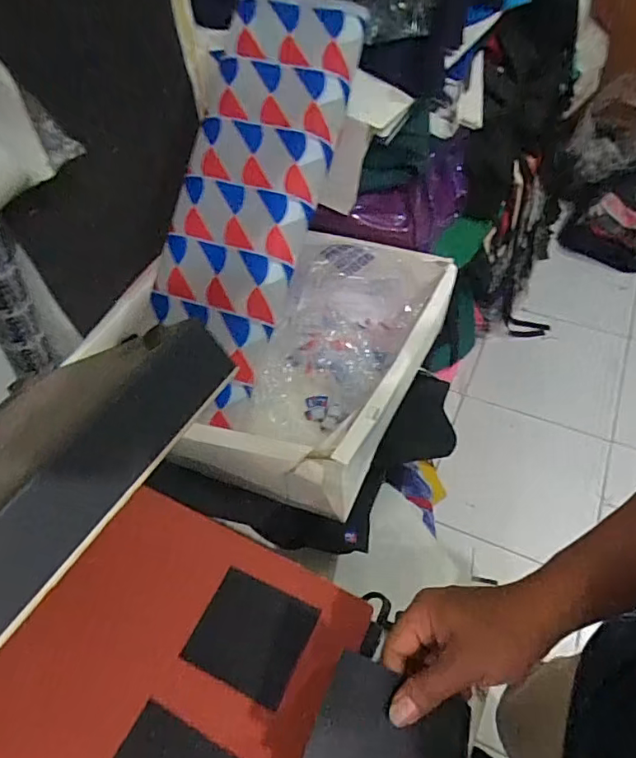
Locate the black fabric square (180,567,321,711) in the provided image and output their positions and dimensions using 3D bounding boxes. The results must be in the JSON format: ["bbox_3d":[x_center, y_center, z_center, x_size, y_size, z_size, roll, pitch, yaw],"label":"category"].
[{"bbox_3d":[-0.060,0.231,0.480,0.096,0.007,0.087,19,56,17],"label":"black fabric square"}]

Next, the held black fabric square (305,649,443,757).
[{"bbox_3d":[0.042,0.239,0.346,0.090,0.006,0.087,19,56,2],"label":"held black fabric square"}]

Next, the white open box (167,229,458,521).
[{"bbox_3d":[0.033,-0.035,0.729,0.212,0.116,0.429,19,56,16],"label":"white open box"}]

